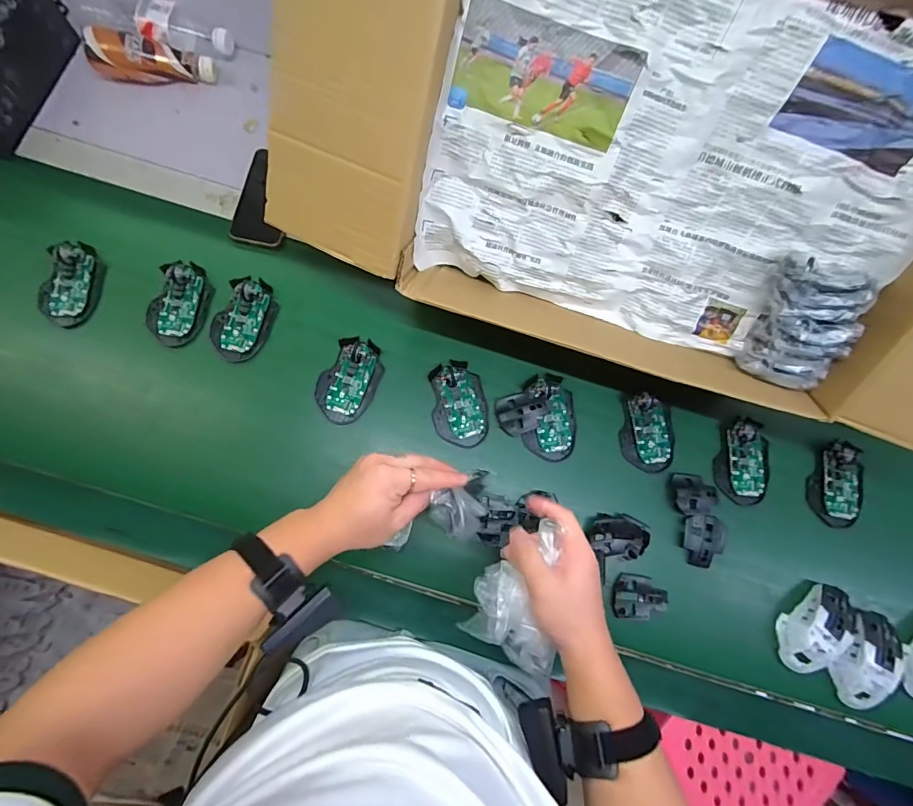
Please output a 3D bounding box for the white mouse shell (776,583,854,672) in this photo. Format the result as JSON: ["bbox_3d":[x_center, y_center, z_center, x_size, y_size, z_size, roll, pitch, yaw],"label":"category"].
[{"bbox_3d":[0.451,0.283,0.564,0.075,0.045,0.118,32,78,6],"label":"white mouse shell"}]

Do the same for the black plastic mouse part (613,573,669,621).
[{"bbox_3d":[0.230,0.247,0.568,0.065,0.027,0.051,9,76,1],"label":"black plastic mouse part"}]

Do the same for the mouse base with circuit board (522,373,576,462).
[{"bbox_3d":[0.127,0.019,0.601,0.070,0.020,0.113,4,76,-1],"label":"mouse base with circuit board"}]

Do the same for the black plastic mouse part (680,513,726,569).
[{"bbox_3d":[0.320,0.180,0.582,0.052,0.025,0.064,9,76,1],"label":"black plastic mouse part"}]

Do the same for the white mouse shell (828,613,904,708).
[{"bbox_3d":[0.510,0.316,0.555,0.069,0.029,0.116,39,79,8],"label":"white mouse shell"}]

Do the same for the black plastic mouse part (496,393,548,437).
[{"bbox_3d":[0.088,0.013,0.598,0.064,0.017,0.054,-17,77,-5],"label":"black plastic mouse part"}]

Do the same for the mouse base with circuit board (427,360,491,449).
[{"bbox_3d":[0.004,0.000,0.597,0.071,0.025,0.113,-6,76,-3],"label":"mouse base with circuit board"}]

